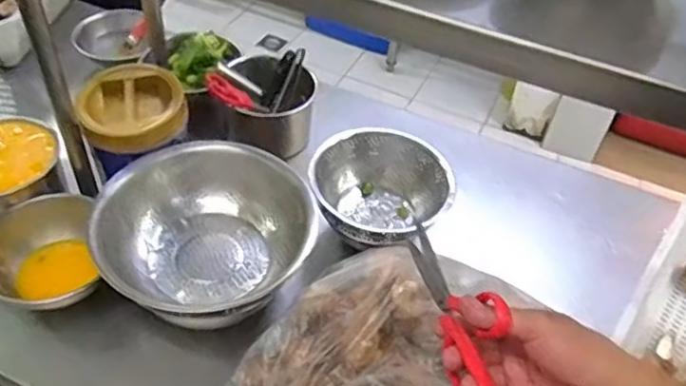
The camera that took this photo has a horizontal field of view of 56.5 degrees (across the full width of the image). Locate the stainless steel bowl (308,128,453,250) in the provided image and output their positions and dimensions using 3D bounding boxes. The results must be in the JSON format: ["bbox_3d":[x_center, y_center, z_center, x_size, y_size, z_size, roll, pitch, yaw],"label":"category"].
[{"bbox_3d":[0.048,-0.003,0.902,0.166,0.105,0.188,23,48,16],"label":"stainless steel bowl"}]

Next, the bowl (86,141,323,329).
[{"bbox_3d":[-0.170,0.053,0.796,0.218,0.101,0.253,30,50,22],"label":"bowl"}]

